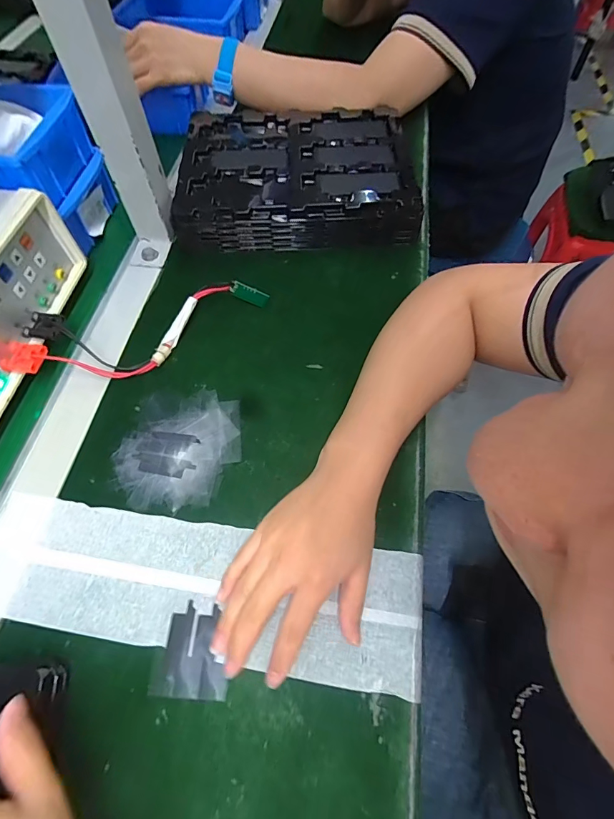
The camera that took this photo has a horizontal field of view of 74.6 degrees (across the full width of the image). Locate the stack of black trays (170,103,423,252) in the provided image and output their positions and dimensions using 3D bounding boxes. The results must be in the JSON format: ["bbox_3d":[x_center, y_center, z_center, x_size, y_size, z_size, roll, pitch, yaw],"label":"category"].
[{"bbox_3d":[-0.013,-0.289,0.499,0.276,0.050,0.224,-1,61,0],"label":"stack of black trays"}]

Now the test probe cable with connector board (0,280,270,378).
[{"bbox_3d":[-0.157,-0.077,0.395,0.240,0.032,0.076,-12,62,-6],"label":"test probe cable with connector board"}]

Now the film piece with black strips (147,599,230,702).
[{"bbox_3d":[-0.078,0.167,0.281,0.050,0.004,0.056,3,61,4],"label":"film piece with black strips"}]

